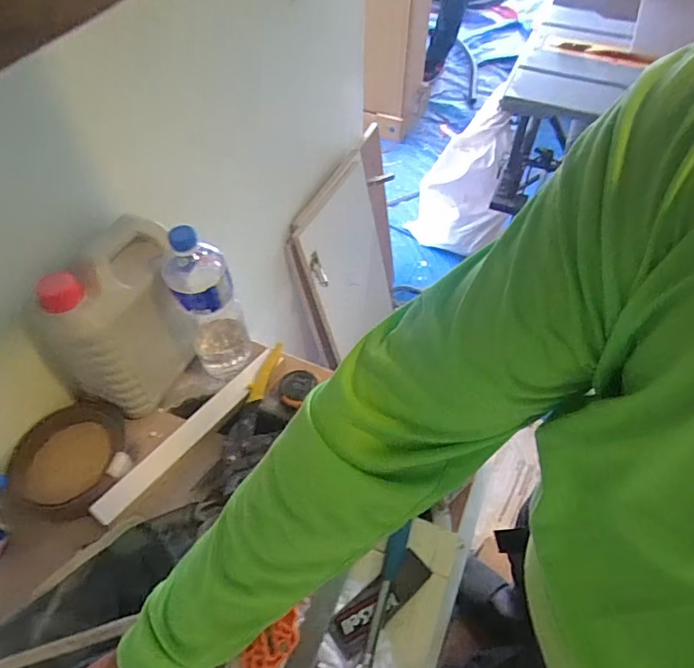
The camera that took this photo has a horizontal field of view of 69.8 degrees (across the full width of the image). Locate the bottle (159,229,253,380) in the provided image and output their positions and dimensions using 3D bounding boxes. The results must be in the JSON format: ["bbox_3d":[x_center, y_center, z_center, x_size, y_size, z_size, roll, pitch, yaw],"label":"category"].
[{"bbox_3d":[-0.185,-0.040,0.668,0.078,0.256,0.084,-19,56,-13],"label":"bottle"}]

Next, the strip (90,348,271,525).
[{"bbox_3d":[-0.205,0.125,0.672,0.033,0.016,0.301,31,60,21],"label":"strip"}]

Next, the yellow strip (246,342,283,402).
[{"bbox_3d":[-0.120,0.055,0.726,0.024,0.018,0.100,10,55,8],"label":"yellow strip"}]

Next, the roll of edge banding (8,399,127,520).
[{"bbox_3d":[-0.365,0.161,0.647,0.132,0.025,0.152,-8,54,-5],"label":"roll of edge banding"}]

